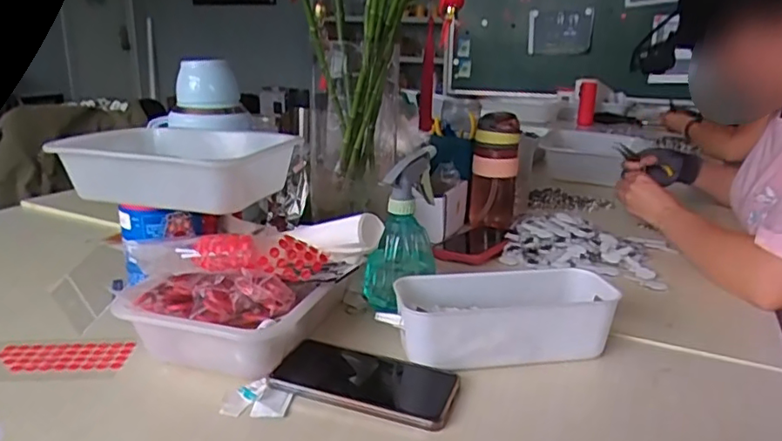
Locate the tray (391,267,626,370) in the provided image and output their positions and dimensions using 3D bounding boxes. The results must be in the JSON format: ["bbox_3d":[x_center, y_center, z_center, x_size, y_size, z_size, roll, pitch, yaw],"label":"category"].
[{"bbox_3d":[0.114,0.099,0.585,0.211,0.068,0.088,-2,19,-10],"label":"tray"}]

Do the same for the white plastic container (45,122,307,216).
[{"bbox_3d":[-0.235,-0.067,0.684,0.224,0.062,0.175,6,17,12],"label":"white plastic container"}]

